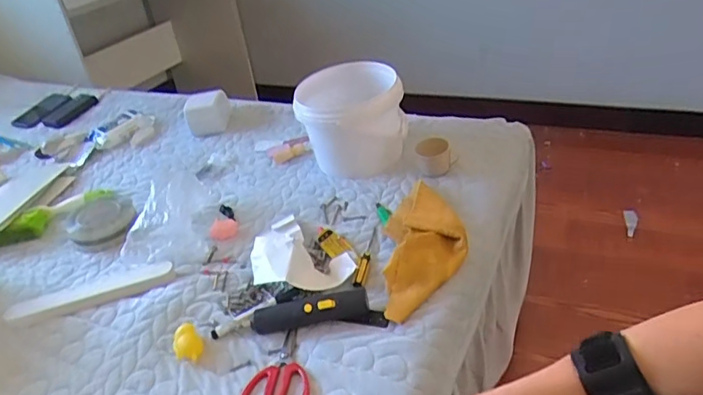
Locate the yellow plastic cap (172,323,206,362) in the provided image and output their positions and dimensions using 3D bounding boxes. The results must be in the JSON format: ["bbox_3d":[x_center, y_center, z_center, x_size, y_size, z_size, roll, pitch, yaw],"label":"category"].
[{"bbox_3d":[-0.221,0.196,0.741,0.038,0.023,0.056,-20,35,-19],"label":"yellow plastic cap"}]

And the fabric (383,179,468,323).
[{"bbox_3d":[0.109,0.066,0.821,0.115,0.045,0.277,-4,33,6],"label":"fabric"}]

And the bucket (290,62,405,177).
[{"bbox_3d":[0.003,-0.140,1.037,0.189,0.187,0.181,-5,33,4],"label":"bucket"}]

